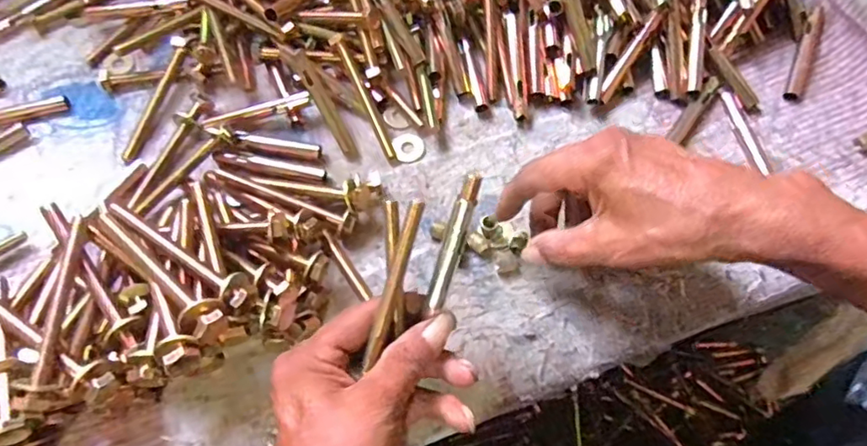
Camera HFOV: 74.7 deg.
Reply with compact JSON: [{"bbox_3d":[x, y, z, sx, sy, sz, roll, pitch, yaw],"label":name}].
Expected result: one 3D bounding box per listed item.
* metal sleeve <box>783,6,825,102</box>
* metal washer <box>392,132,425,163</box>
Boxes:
[{"bbox_3d":[0.295,-0.135,0.450,0.011,0.017,0.087,24,67,10],"label":"metal sleeve"},{"bbox_3d":[-0.019,-0.058,0.430,0.023,0.004,0.025,0,65,-1],"label":"metal washer"}]

